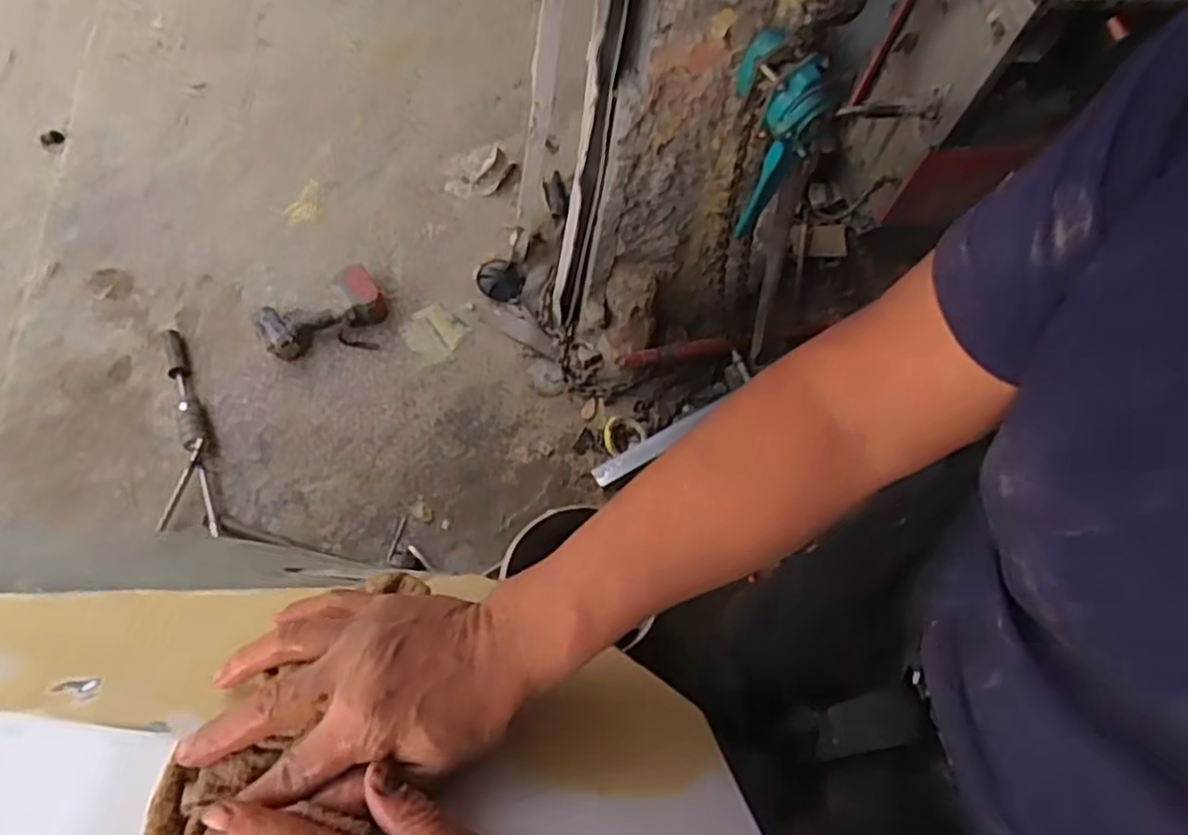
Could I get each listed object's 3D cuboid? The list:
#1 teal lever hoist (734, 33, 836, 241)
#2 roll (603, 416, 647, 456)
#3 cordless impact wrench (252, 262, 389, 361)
[{"bbox_3d":[0.251,-0.404,1.093,0.130,0.306,0.136,16,64,1],"label":"teal lever hoist"},{"bbox_3d":[0.059,0.036,1.535,0.089,0.039,0.081,3,65,-6],"label":"roll"},{"bbox_3d":[-0.580,-0.222,1.575,0.258,0.073,0.121,-25,70,-17],"label":"cordless impact wrench"}]

